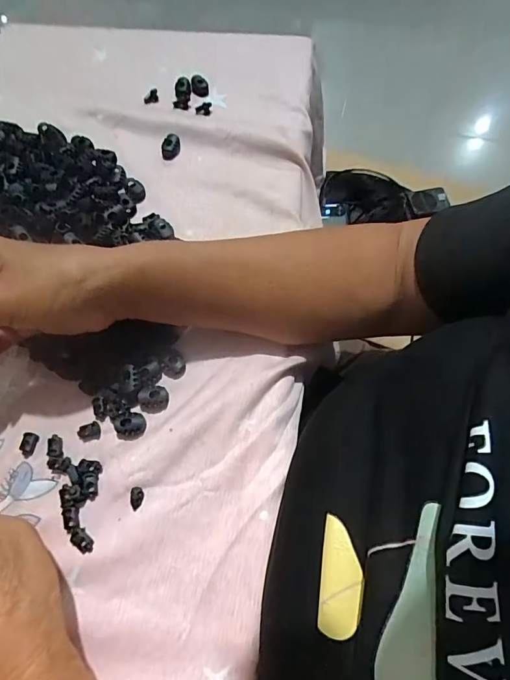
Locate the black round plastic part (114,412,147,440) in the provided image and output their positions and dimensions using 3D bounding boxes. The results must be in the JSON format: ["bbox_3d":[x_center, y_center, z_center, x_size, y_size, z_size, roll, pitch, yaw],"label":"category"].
[{"bbox_3d":[-0.093,0.063,0.313,0.022,0.005,0.020,0,67,0],"label":"black round plastic part"}]

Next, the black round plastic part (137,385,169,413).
[{"bbox_3d":[-0.078,0.044,0.319,0.022,0.006,0.021,0,67,0],"label":"black round plastic part"}]

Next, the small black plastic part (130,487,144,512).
[{"bbox_3d":[-0.083,0.111,0.294,0.009,0.004,0.015,3,67,2],"label":"small black plastic part"}]

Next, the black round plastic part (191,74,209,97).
[{"bbox_3d":[-0.060,-0.278,0.458,0.018,0.012,0.021,-9,67,-3],"label":"black round plastic part"}]

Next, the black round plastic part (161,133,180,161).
[{"bbox_3d":[-0.085,-0.197,0.425,0.016,0.009,0.028,7,67,4],"label":"black round plastic part"}]

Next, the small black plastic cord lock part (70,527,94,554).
[{"bbox_3d":[-0.118,0.135,0.284,0.010,0.004,0.019,-40,72,-15],"label":"small black plastic cord lock part"}]

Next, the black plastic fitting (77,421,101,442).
[{"bbox_3d":[-0.125,0.069,0.315,0.016,0.008,0.013,-13,67,-5],"label":"black plastic fitting"}]

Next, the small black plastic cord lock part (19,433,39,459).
[{"bbox_3d":[-0.168,0.078,0.311,0.010,0.005,0.018,14,68,6],"label":"small black plastic cord lock part"}]

